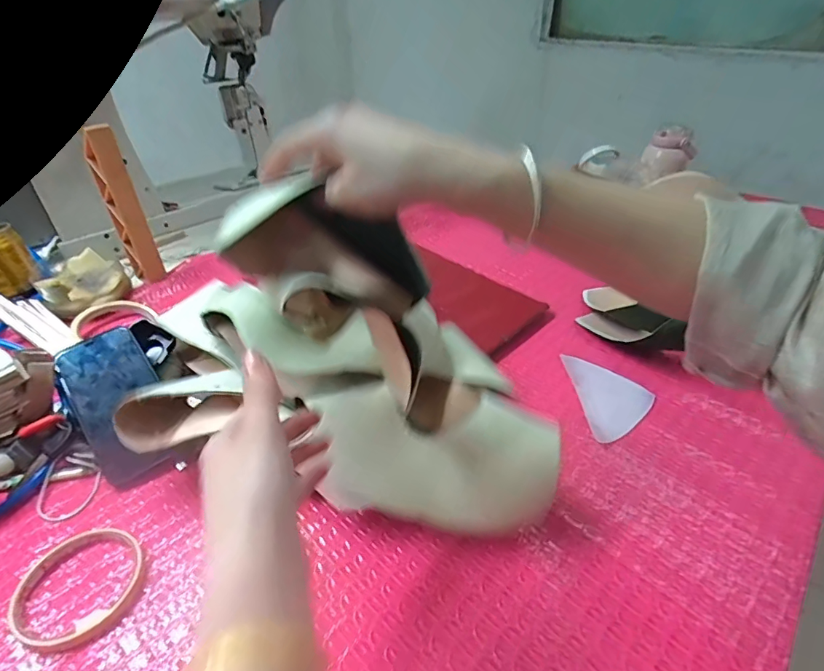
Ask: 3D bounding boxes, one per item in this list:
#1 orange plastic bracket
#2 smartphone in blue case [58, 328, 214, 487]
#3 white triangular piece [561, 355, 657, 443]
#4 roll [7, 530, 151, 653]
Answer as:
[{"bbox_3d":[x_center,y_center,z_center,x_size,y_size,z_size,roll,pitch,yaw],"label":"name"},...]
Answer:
[{"bbox_3d":[-0.356,-0.152,0.578,0.038,0.199,0.027,-23,42,-28],"label":"orange plastic bracket"},{"bbox_3d":[-0.282,0.065,0.453,0.081,0.015,0.165,-27,71,-31],"label":"smartphone in blue case"},{"bbox_3d":[0.219,0.063,0.502,0.077,0.004,0.131,1,37,2],"label":"white triangular piece"},{"bbox_3d":[-0.247,0.184,0.344,0.086,0.015,0.083,0,37,0],"label":"roll"}]

